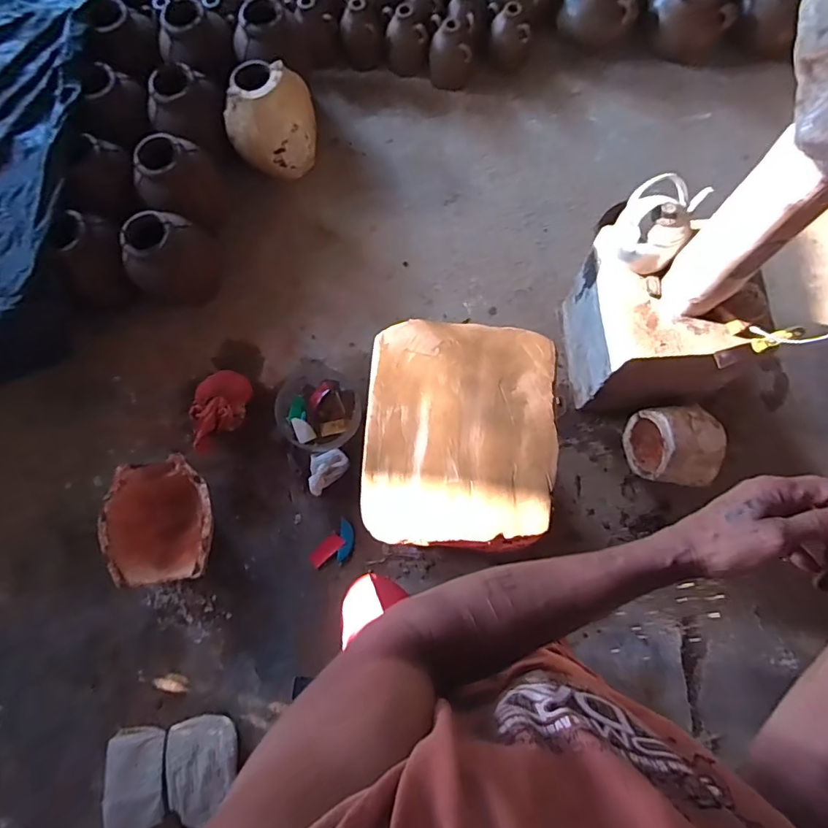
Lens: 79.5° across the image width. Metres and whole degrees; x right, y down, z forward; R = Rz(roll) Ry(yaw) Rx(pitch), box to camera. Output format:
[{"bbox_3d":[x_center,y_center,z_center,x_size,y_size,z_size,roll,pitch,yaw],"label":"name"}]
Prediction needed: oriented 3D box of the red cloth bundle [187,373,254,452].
[{"bbox_3d":[-0.587,-0.013,1.471,0.141,0.125,0.258,15,76,6],"label":"red cloth bundle"}]

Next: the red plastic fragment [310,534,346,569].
[{"bbox_3d":[-0.252,0.391,1.436,0.104,0.011,0.048,-41,77,-9],"label":"red plastic fragment"}]

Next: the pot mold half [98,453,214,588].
[{"bbox_3d":[-0.697,0.299,1.389,0.290,0.137,0.319,-9,75,0],"label":"pot mold half"}]

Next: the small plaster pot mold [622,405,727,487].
[{"bbox_3d":[0.726,0.096,1.379,0.210,0.200,0.207,-4,75,1],"label":"small plaster pot mold"}]

